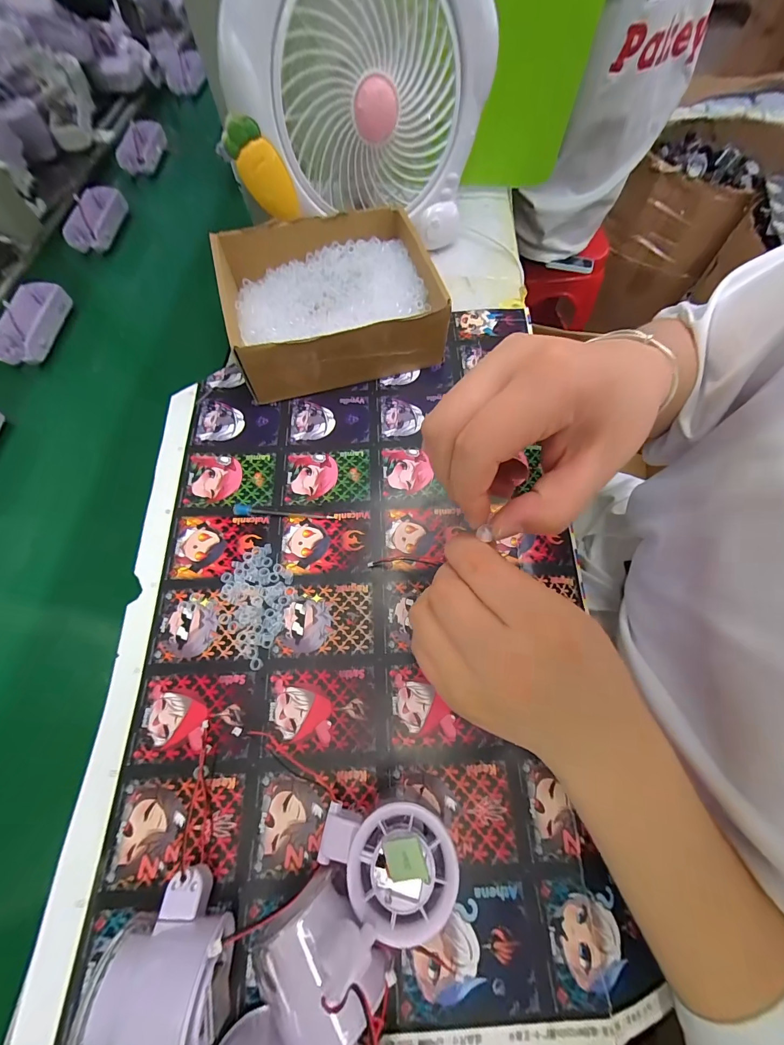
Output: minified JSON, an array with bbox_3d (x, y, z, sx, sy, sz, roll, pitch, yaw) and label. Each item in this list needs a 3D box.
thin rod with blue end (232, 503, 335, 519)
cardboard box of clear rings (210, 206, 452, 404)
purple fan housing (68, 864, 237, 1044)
[{"bbox_3d":[-0.099,-0.011,0.336,0.088,0.008,0.010,2,68,0],"label":"thin rod with blue end"},{"bbox_3d":[-0.064,-0.232,0.391,0.197,0.073,0.168,-16,69,-7],"label":"cardboard box of clear rings"},{"bbox_3d":[-0.121,0.240,0.204,0.062,0.054,0.072,2,68,1],"label":"purple fan housing"}]

